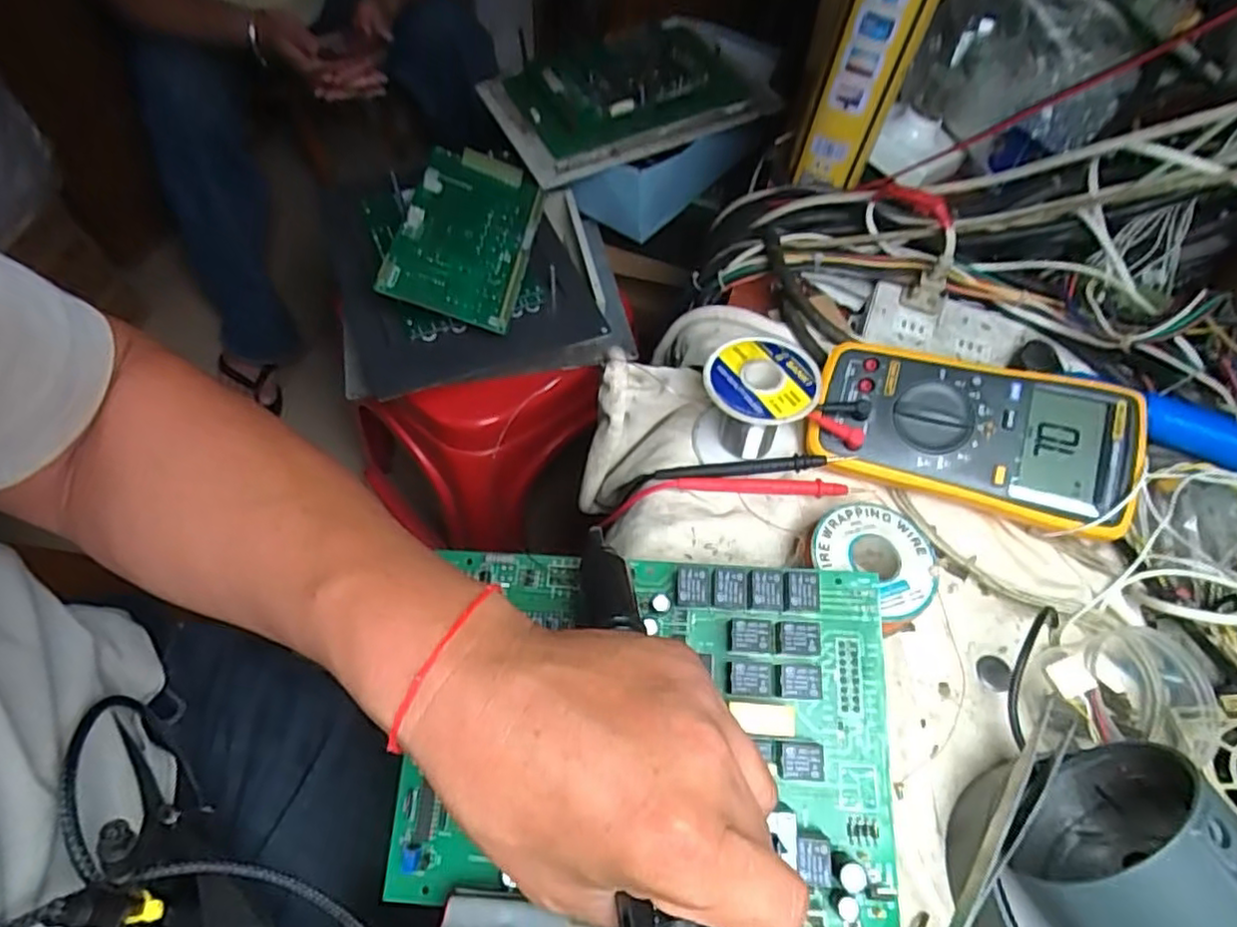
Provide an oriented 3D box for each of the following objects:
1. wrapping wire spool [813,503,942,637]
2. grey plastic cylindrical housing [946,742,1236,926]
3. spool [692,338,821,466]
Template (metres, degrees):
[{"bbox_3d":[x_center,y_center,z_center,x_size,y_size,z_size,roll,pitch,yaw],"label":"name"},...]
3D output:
[{"bbox_3d":[0.142,0.052,0.363,0.067,0.023,0.061,1,59,-2],"label":"wrapping wire spool"},{"bbox_3d":[0.189,0.166,0.255,0.092,0.101,0.098,-7,60,-7],"label":"grey plastic cylindrical housing"},{"bbox_3d":[0.081,-0.033,0.400,0.064,0.064,0.060,1,59,-2],"label":"spool"}]

